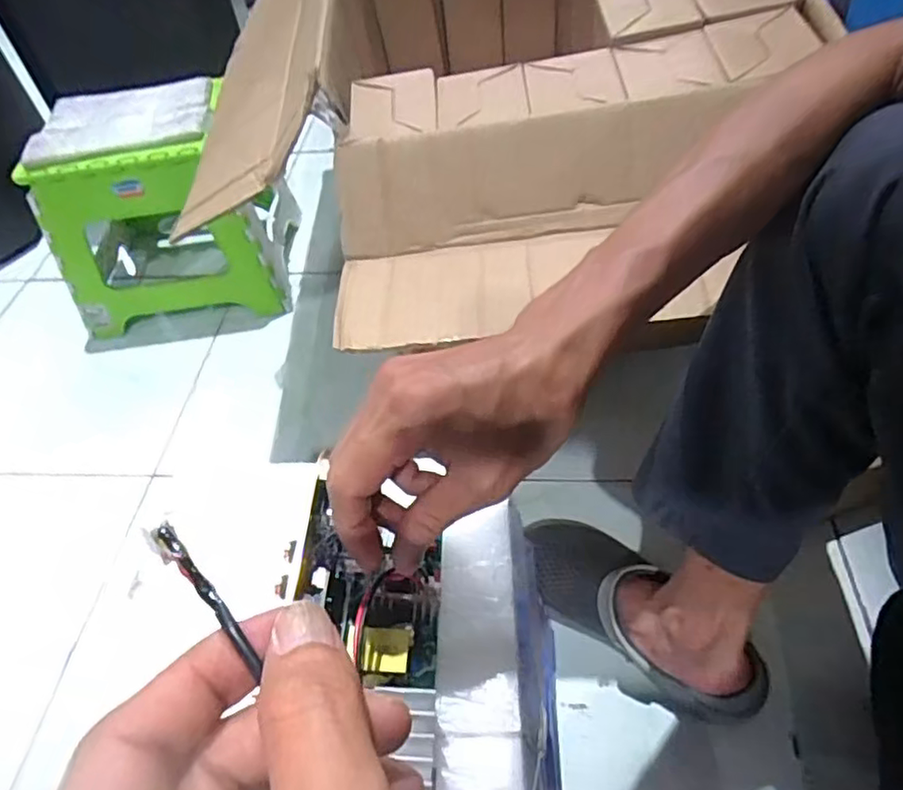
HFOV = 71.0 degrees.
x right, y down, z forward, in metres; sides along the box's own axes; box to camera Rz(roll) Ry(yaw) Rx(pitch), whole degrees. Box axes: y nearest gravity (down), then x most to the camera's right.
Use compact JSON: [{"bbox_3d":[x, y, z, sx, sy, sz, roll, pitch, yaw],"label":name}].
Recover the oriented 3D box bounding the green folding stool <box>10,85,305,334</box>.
[{"bbox_3d":[-0.425,-0.286,0.965,0.297,0.284,0.258,-8,50,-1],"label":"green folding stool"}]

